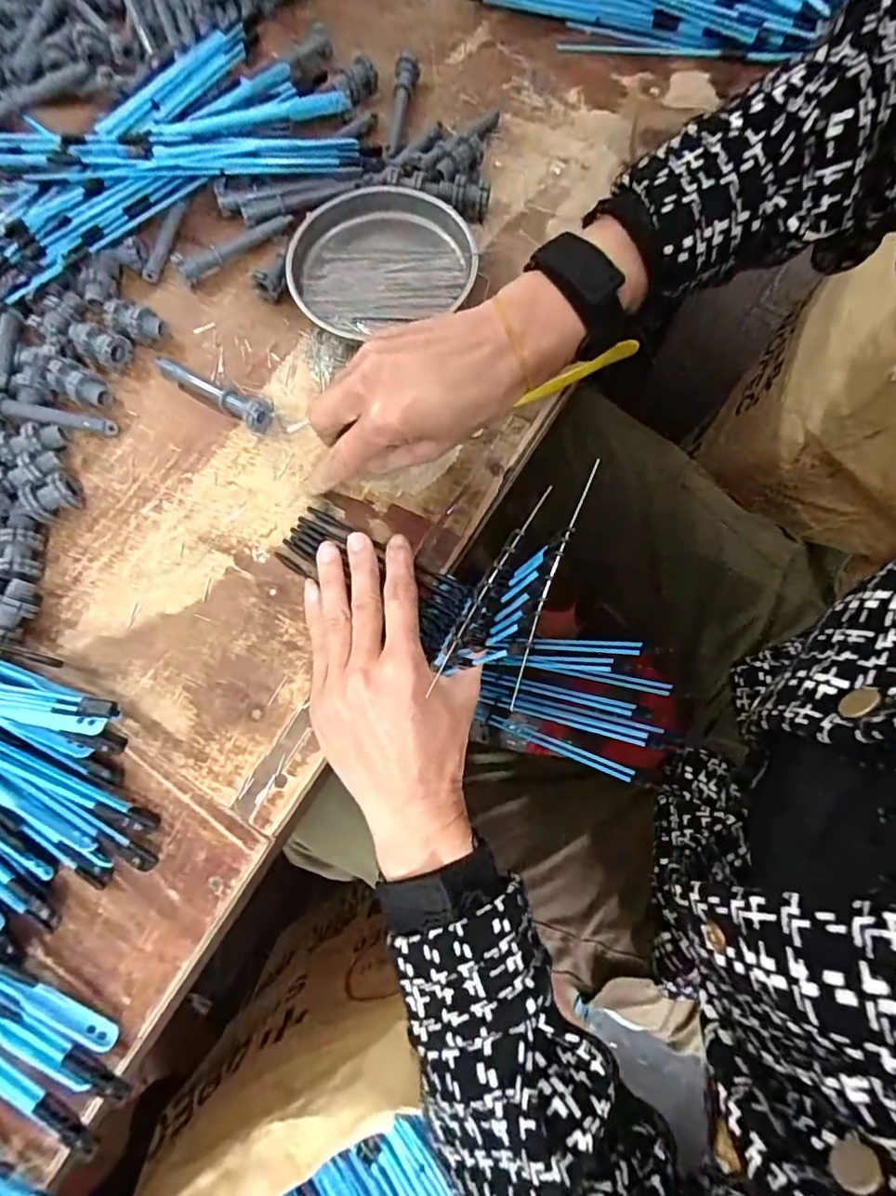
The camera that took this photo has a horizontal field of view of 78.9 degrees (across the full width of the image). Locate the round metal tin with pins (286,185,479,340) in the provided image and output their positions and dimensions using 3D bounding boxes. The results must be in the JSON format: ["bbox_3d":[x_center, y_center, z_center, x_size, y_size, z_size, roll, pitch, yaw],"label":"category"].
[{"bbox_3d":[-0.054,-0.250,0.397,0.128,0.019,0.120,0,74,0],"label":"round metal tin with pins"}]

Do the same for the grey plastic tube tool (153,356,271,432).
[{"bbox_3d":[-0.159,-0.143,0.366,0.089,0.021,0.018,34,76,9],"label":"grey plastic tube tool"}]

